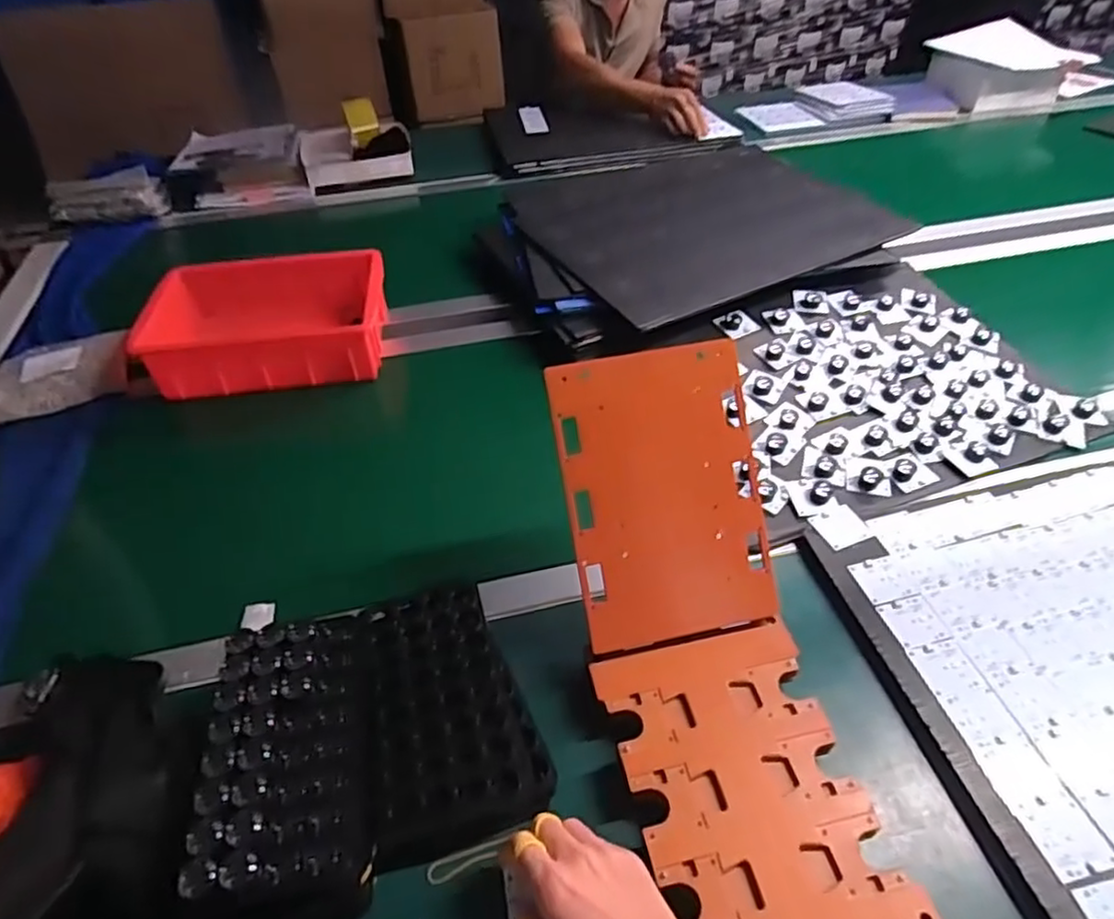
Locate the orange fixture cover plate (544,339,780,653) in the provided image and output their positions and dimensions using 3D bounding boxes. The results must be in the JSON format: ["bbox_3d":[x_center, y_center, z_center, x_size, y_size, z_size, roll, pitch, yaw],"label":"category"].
[{"bbox_3d":[0.089,0.030,0.565,0.161,0.235,0.009,-10,3,-6],"label":"orange fixture cover plate"}]

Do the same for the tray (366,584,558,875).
[{"bbox_3d":[-0.092,0.196,0.543,0.127,0.025,0.209,-17,46,-13],"label":"tray"}]

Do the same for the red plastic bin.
[{"bbox_3d":[-0.390,-0.192,0.933,0.302,0.080,0.219,-6,45,-3],"label":"red plastic bin"}]

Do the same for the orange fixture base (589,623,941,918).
[{"bbox_3d":[0.136,0.240,0.499,0.162,0.031,0.231,-10,45,-7],"label":"orange fixture base"}]

